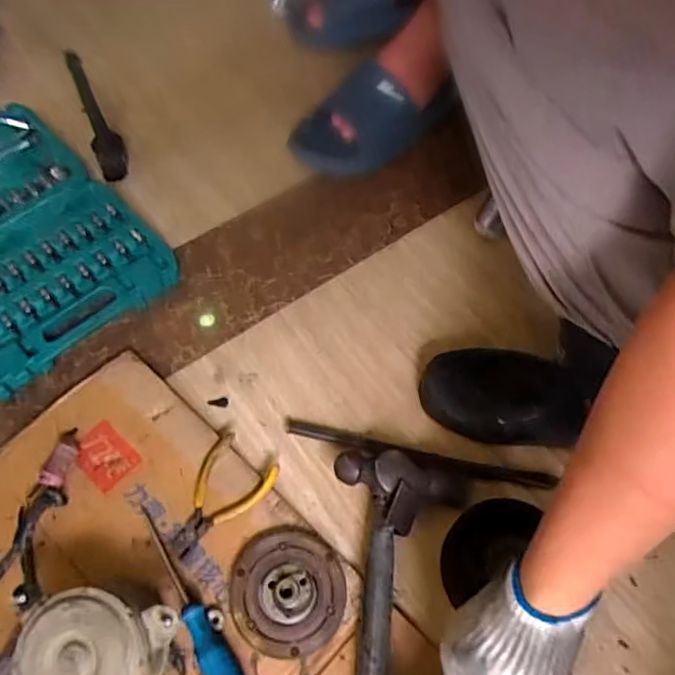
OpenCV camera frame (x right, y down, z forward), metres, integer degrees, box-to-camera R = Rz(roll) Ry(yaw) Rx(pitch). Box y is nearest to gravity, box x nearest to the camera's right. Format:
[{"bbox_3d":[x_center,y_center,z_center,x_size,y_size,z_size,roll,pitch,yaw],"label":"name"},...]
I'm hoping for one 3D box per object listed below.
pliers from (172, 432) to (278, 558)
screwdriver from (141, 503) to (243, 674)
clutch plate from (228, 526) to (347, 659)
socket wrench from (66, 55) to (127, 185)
[{"bbox_3d":[-0.113,0.150,0.555,0.070,0.014,0.109,33,65,18],"label":"pliers"},{"bbox_3d":[-0.125,0.225,0.500,0.027,0.034,0.194,-29,64,-16],"label":"screwdriver"},{"bbox_3d":[-0.044,0.219,0.516,0.096,0.019,0.101,0,59,0],"label":"clutch plate"},{"bbox_3d":[-0.292,-0.259,0.730,0.039,0.174,0.065,-21,62,-12],"label":"socket wrench"}]

